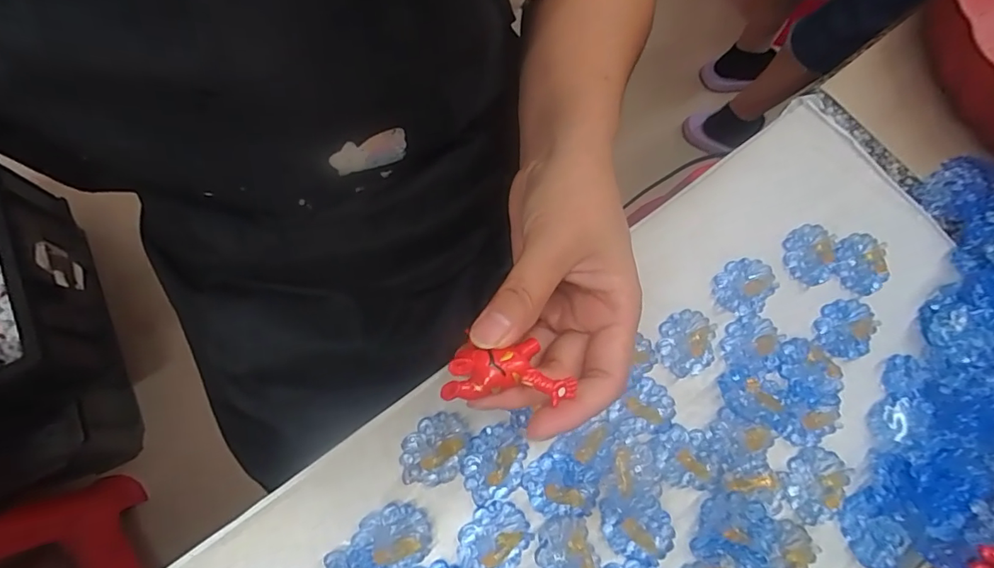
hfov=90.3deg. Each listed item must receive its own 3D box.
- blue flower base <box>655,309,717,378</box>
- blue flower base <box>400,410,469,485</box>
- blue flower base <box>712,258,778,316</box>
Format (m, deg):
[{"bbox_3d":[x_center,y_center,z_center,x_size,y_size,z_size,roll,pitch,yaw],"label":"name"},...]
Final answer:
[{"bbox_3d":[0.105,0.033,0.273,0.029,0.007,0.036,17,70,5],"label":"blue flower base"},{"bbox_3d":[-0.032,0.082,0.248,0.031,0.011,0.035,13,69,3],"label":"blue flower base"},{"bbox_3d":[0.143,0.002,0.286,0.029,0.005,0.035,34,72,10],"label":"blue flower base"}]

